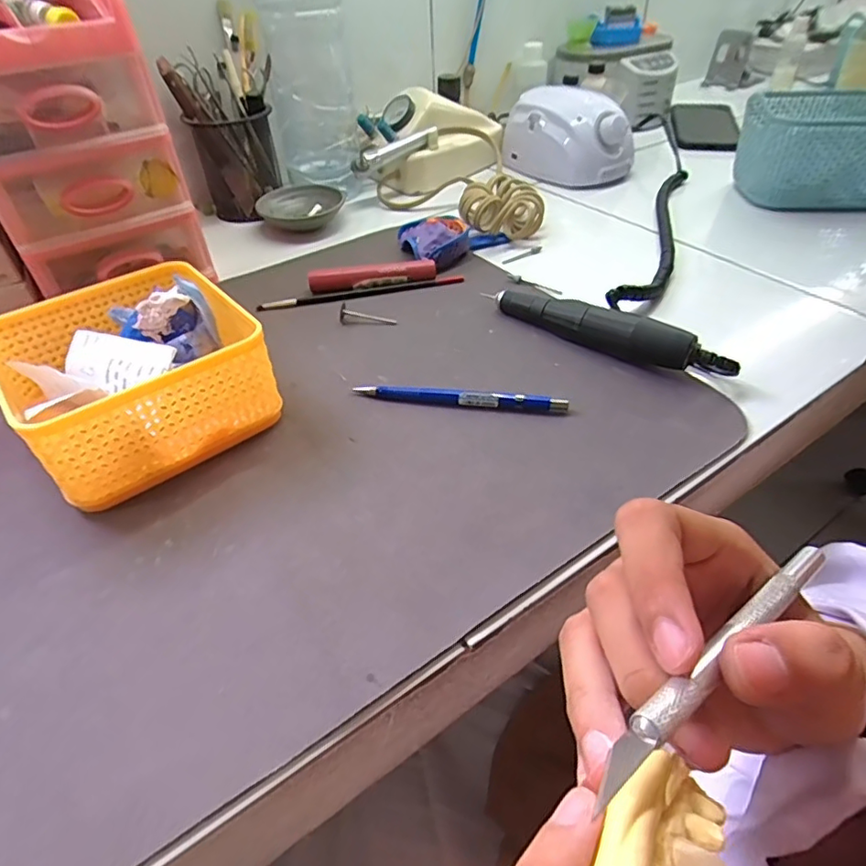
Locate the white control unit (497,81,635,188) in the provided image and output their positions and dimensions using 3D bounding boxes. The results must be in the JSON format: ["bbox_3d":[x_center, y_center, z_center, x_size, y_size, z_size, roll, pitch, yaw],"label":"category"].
[{"bbox_3d":[0.157,-0.345,0.640,0.103,0.072,0.132,-19,45,-15],"label":"white control unit"}]

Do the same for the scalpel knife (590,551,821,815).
[{"bbox_3d":[0.082,0.054,0.148,0.134,0.004,0.007,-15,43,-40],"label":"scalpel knife"}]

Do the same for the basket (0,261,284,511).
[{"bbox_3d":[-0.183,-0.038,0.335,0.132,0.064,0.134,-32,52,-28],"label":"basket"}]

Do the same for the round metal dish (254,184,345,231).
[{"bbox_3d":[-0.134,-0.236,0.572,0.080,0.024,0.070,15,47,16],"label":"round metal dish"}]

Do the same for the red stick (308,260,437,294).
[{"bbox_3d":[-0.051,-0.132,0.463,0.105,0.016,0.014,-4,44,-3],"label":"red stick"}]

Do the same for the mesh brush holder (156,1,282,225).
[{"bbox_3d":[-0.208,-0.316,0.563,0.097,0.158,0.089,-14,46,-13],"label":"mesh brush holder"}]

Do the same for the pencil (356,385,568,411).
[{"bbox_3d":[0.017,-0.023,0.351,0.133,0.011,0.008,6,45,8],"label":"pencil"}]

